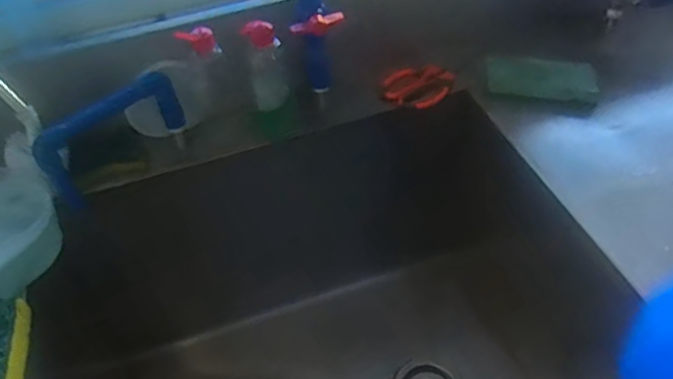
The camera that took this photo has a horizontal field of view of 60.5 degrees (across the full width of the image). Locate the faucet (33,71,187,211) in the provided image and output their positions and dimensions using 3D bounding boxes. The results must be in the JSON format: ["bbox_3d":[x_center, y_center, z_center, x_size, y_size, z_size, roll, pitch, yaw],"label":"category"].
[{"bbox_3d":[-0.268,-0.065,0.701,0.022,0.100,0.180,31,57,30],"label":"faucet"}]

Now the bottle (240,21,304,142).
[{"bbox_3d":[-0.082,-0.136,0.725,0.050,0.159,0.060,-14,47,-6],"label":"bottle"}]

